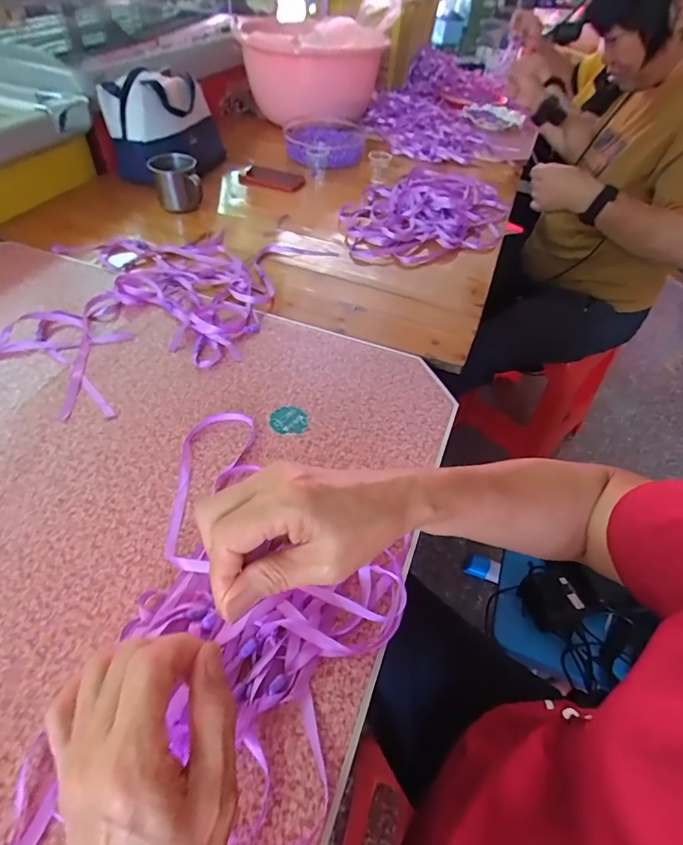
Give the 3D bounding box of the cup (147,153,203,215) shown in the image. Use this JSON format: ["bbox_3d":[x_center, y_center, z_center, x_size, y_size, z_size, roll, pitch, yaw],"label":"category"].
[{"bbox_3d":[-0.320,-0.464,0.866,0.083,0.085,0.097,-12,51,-15],"label":"cup"}]

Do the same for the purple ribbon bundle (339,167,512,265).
[{"bbox_3d":[0.174,-0.428,0.899,0.284,0.047,0.411,28,52,19],"label":"purple ribbon bundle"}]

